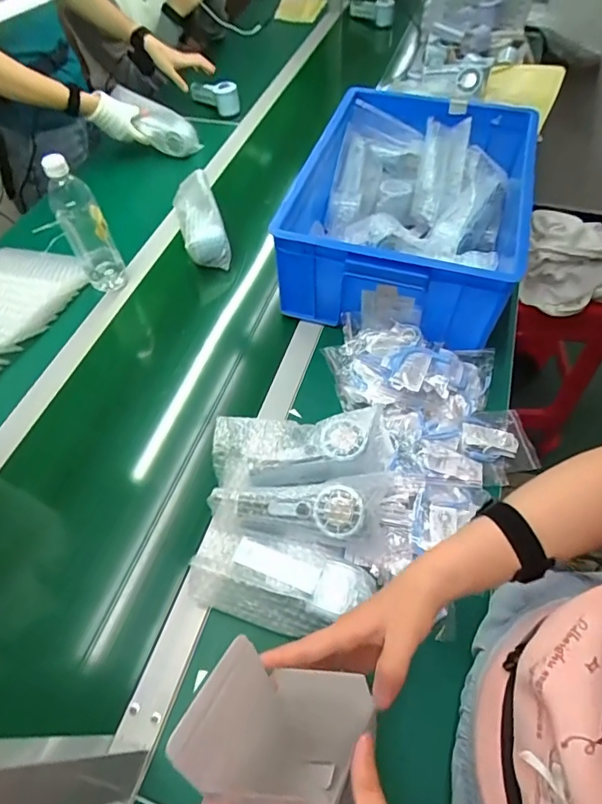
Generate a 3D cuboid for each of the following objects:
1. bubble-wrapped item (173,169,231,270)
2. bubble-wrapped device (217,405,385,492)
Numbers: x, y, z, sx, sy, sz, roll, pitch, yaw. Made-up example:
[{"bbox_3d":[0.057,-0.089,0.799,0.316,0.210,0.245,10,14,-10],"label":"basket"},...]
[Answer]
[{"bbox_3d":[-0.190,-0.337,0.874,0.071,0.079,0.187,-16,57,-10],"label":"bubble-wrapped item"},{"bbox_3d":[0.003,0.057,0.582,0.213,0.054,0.079,-6,56,-3],"label":"bubble-wrapped device"}]

